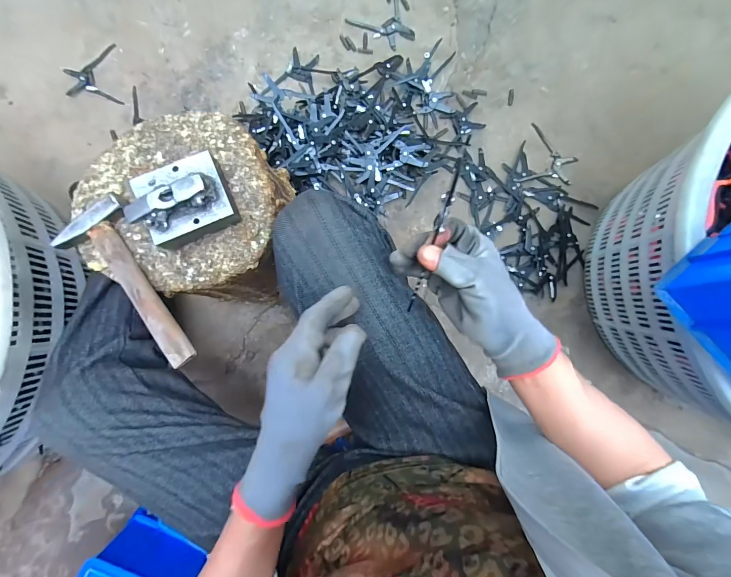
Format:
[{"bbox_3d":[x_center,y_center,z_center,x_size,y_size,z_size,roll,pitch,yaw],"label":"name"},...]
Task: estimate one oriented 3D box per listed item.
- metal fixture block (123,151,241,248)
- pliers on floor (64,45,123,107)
[{"bbox_3d":[-0.207,-0.098,0.389,0.103,0.052,0.087,-23,87,0],"label":"metal fixture block"},{"bbox_3d":[-0.612,-0.471,0.776,0.124,0.011,0.141,-8,88,2],"label":"pliers on floor"}]

